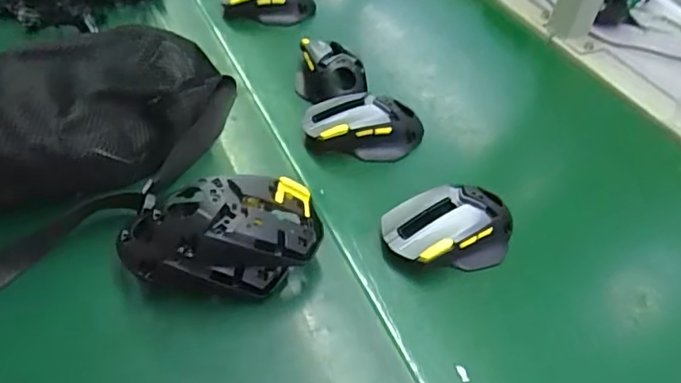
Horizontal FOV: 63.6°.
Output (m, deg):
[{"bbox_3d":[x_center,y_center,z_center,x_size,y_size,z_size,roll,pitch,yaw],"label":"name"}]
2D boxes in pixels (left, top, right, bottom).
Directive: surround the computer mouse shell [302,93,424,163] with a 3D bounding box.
[{"bbox_3d":[0.024,-0.067,0.534,0.117,0.040,0.069,4,45,0],"label":"computer mouse shell"}]

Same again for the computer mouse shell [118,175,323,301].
[{"bbox_3d":[-0.085,0.033,0.395,0.141,0.071,0.073,-7,46,-12],"label":"computer mouse shell"}]

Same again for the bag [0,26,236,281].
[{"bbox_3d":[-0.222,-0.040,0.448,0.334,0.092,0.152,-31,55,-30],"label":"bag"}]

